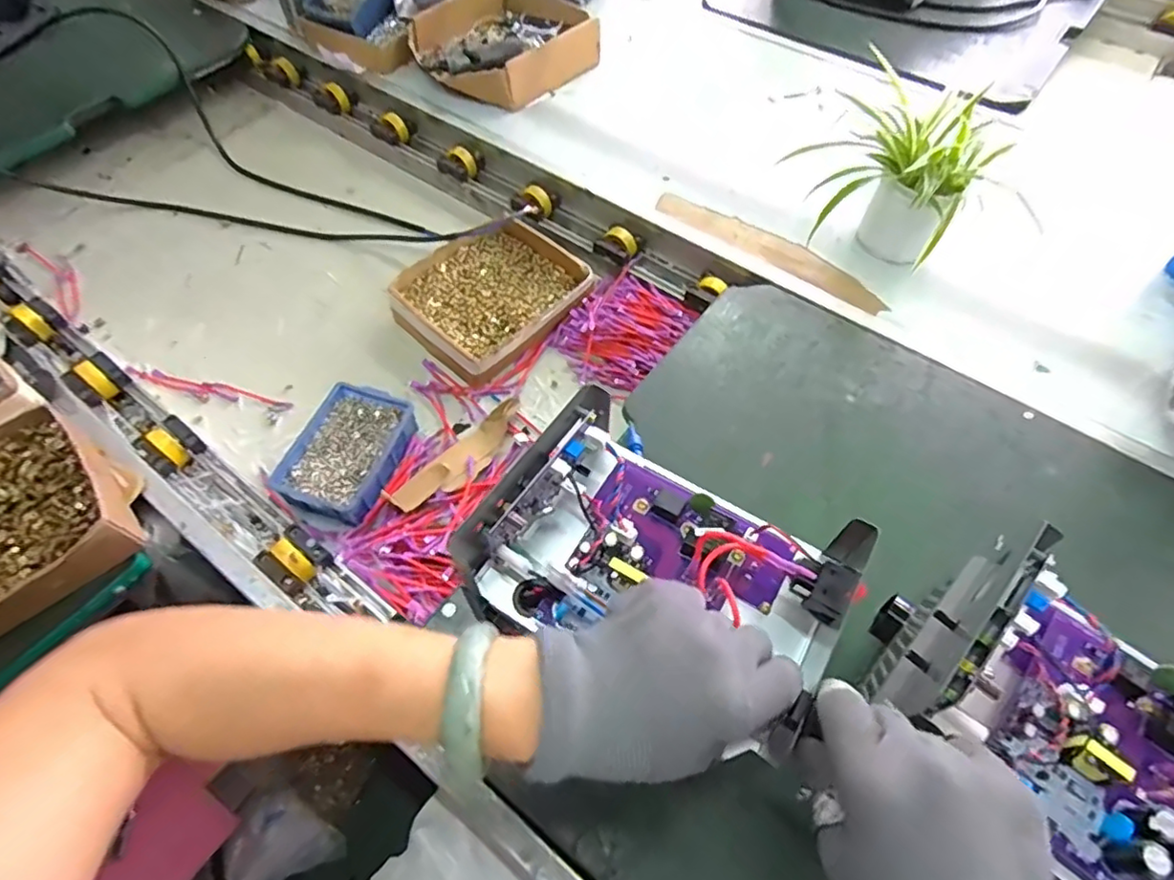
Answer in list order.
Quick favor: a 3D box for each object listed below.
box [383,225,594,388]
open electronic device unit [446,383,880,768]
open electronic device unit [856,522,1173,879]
[{"bbox_3d":[-0.127,-0.194,0.814,0.200,0.051,0.227,40,66,22],"label":"box"},{"bbox_3d":[0.041,0.081,0.386,0.202,0.079,0.149,32,68,20],"label":"open electronic device unit"},{"bbox_3d":[0.285,0.168,0.332,0.231,0.075,0.155,36,69,21],"label":"open electronic device unit"}]

